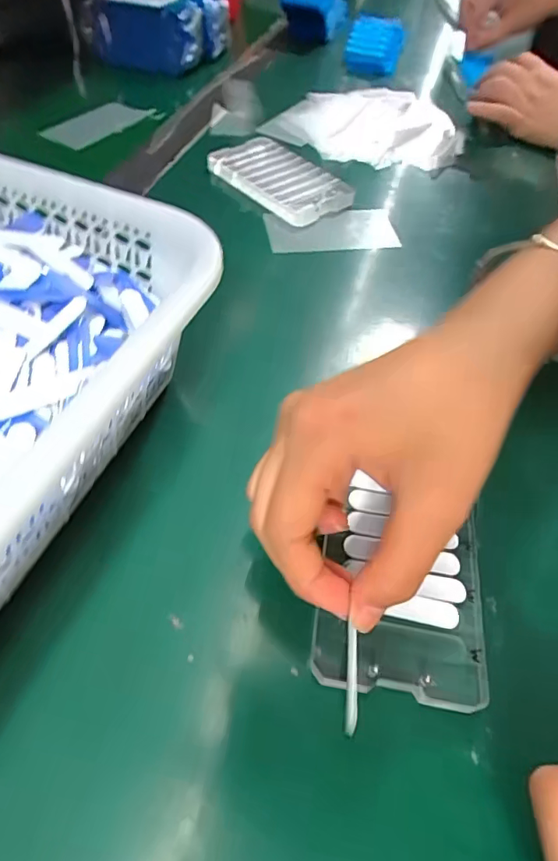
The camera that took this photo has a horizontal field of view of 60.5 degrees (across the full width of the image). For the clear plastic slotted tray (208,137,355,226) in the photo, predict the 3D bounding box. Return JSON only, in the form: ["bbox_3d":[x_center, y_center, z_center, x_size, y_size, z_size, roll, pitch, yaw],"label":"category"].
[{"bbox_3d":[0.002,-0.222,0.425,0.070,0.020,0.123,-35,64,-26],"label":"clear plastic slotted tray"}]

